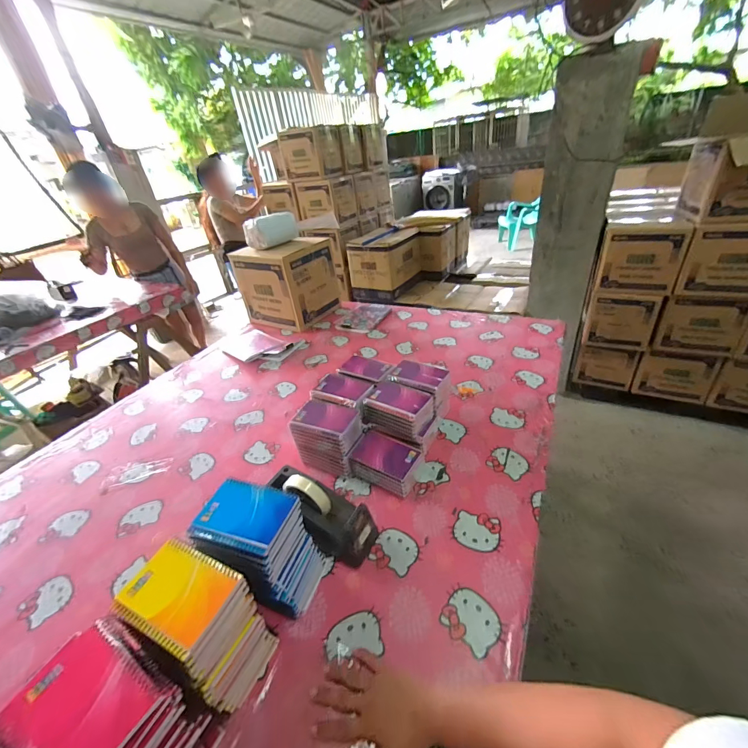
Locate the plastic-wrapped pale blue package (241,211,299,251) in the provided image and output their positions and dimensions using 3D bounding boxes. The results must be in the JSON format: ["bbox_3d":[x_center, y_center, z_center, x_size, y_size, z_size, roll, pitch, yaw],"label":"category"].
[{"bbox_3d":[-0.410,-0.584,1.387,0.090,0.112,0.237,8,36,21],"label":"plastic-wrapped pale blue package"}]

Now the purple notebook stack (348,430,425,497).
[{"bbox_3d":[0.027,0.185,0.735,0.139,0.069,0.097,17,41,31],"label":"purple notebook stack"}]

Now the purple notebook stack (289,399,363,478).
[{"bbox_3d":[-0.098,0.144,0.778,0.136,0.123,0.110,6,37,18],"label":"purple notebook stack"}]

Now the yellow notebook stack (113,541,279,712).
[{"bbox_3d":[-0.228,0.335,0.460,0.134,0.179,0.103,12,39,25],"label":"yellow notebook stack"}]

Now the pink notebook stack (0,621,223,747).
[{"bbox_3d":[-0.276,0.395,0.385,0.139,0.182,0.108,12,39,26],"label":"pink notebook stack"}]

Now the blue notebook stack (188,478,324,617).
[{"bbox_3d":[-0.172,0.277,0.542,0.140,0.189,0.100,7,37,20],"label":"blue notebook stack"}]

